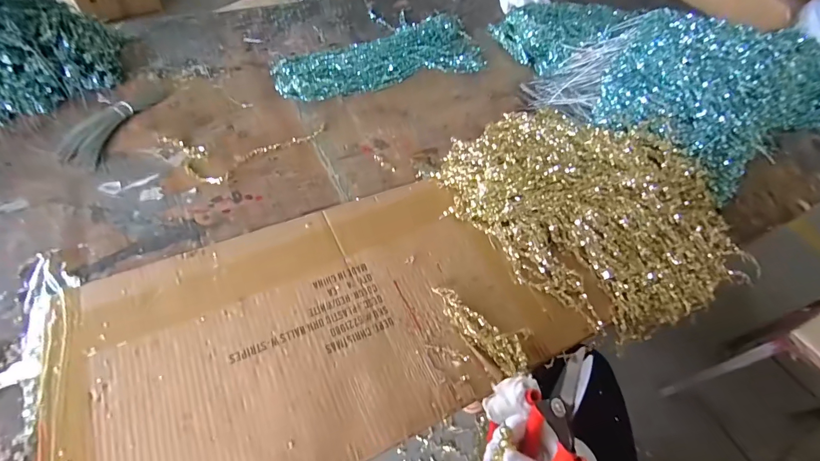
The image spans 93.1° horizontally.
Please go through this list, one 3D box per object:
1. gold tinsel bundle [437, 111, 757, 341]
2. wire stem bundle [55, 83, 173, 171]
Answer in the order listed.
[{"bbox_3d":[0.244,-0.039,0.537,0.273,0.098,0.356,-29,62,-25],"label":"gold tinsel bundle"},{"bbox_3d":[-0.449,-0.175,0.598,0.065,0.026,0.195,13,54,3],"label":"wire stem bundle"}]

